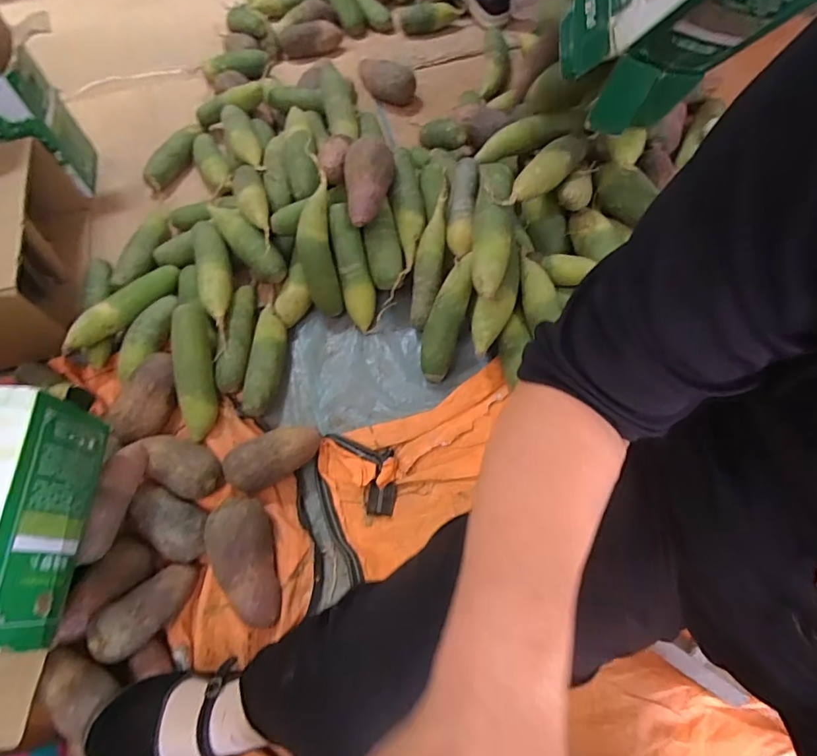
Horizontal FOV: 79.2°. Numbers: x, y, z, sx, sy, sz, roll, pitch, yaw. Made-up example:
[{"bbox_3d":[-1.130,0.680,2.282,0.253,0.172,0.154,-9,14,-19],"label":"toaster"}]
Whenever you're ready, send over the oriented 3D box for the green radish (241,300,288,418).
[{"bbox_3d":[-0.231,-0.033,0.816,0.053,0.050,0.196,-2,64,2],"label":"green radish"}]

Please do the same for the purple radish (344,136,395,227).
[{"bbox_3d":[-0.063,-0.316,0.787,0.076,0.060,0.136,2,64,4],"label":"purple radish"}]

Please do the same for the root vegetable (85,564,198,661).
[{"bbox_3d":[-0.328,0.289,0.621,0.060,0.054,0.139,27,25,15],"label":"root vegetable"}]

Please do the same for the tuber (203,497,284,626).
[{"bbox_3d":[-0.215,0.245,0.659,0.074,0.079,0.159,-17,64,-6],"label":"tuber"}]

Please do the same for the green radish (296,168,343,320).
[{"bbox_3d":[-0.149,-0.215,0.828,0.059,0.226,0.068,-3,23,2],"label":"green radish"}]

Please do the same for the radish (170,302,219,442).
[{"bbox_3d":[-0.329,-0.012,0.764,0.047,0.056,0.211,-5,92,0],"label":"radish"}]

